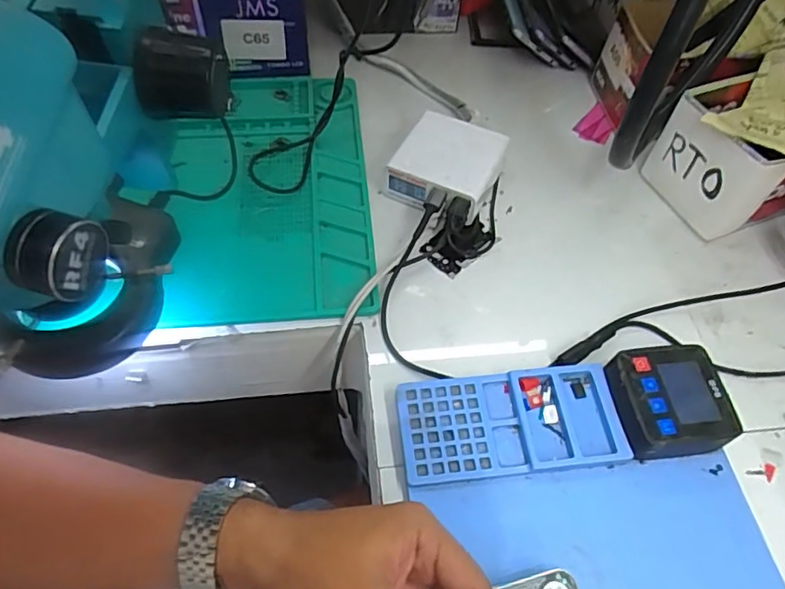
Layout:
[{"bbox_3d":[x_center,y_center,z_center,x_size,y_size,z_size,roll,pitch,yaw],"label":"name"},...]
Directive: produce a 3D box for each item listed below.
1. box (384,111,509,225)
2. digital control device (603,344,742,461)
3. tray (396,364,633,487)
[{"bbox_3d":[0.050,-0.117,0.509,0.085,0.046,0.084,26,58,13],"label":"box"},{"bbox_3d":[0.188,0.075,0.387,0.074,0.034,0.070,-5,56,-8],"label":"digital control device"},{"bbox_3d":[0.081,0.088,0.384,0.151,0.012,0.070,-4,56,-7],"label":"tray"}]

